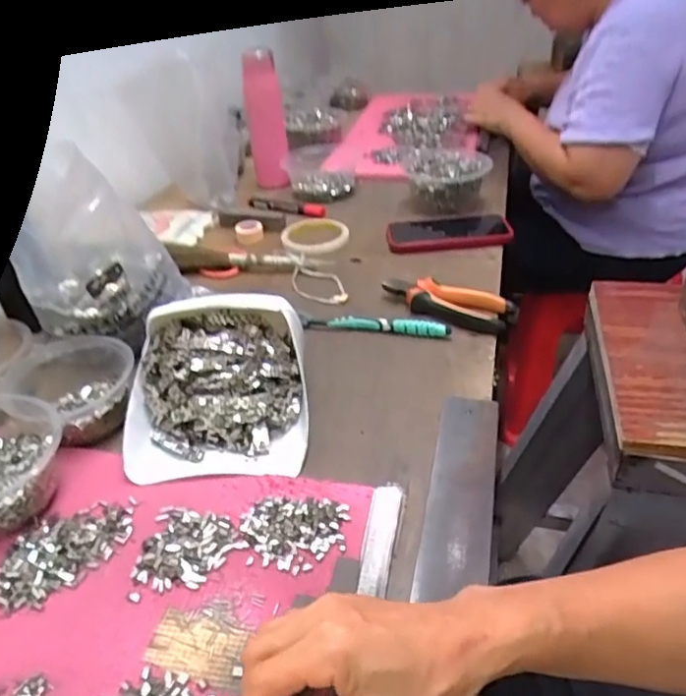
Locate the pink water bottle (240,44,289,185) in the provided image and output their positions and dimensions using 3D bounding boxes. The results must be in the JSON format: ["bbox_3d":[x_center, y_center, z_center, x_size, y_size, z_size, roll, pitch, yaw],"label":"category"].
[{"bbox_3d":[-0.129,-0.380,0.978,0.062,0.205,0.065,-7,35,-2],"label":"pink water bottle"}]

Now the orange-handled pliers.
[{"bbox_3d":[0.116,-0.050,0.662,0.149,0.026,0.052,10,38,21],"label":"orange-handled pliers"}]

